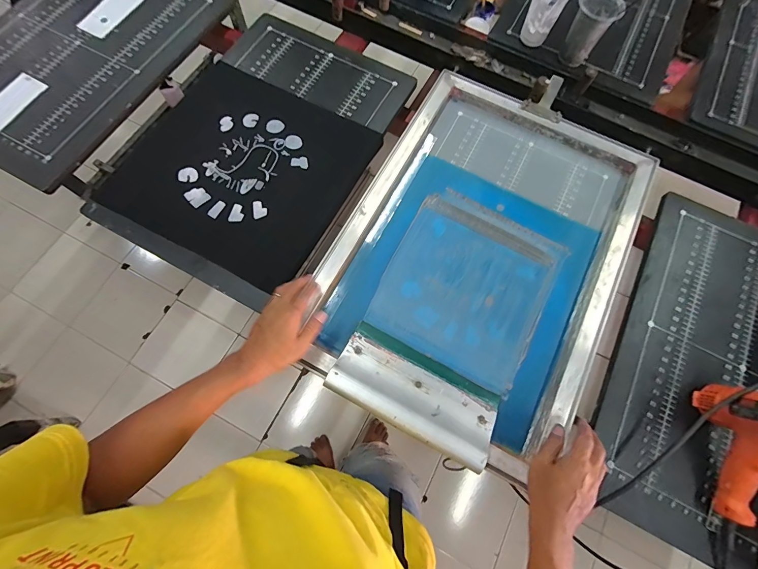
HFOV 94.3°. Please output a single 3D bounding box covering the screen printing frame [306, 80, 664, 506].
[{"bbox_3d":[0.193,-0.071,0.644,0.463,0.050,0.647,28,71,8],"label":"screen printing frame"}]

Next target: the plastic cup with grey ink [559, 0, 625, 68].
[{"bbox_3d":[0.441,-0.535,0.750,0.086,0.119,0.083,27,71,7],"label":"plastic cup with grey ink"}]

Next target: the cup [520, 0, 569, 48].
[{"bbox_3d":[0.361,-0.594,0.760,0.084,0.114,0.079,1,70,-2],"label":"cup"}]

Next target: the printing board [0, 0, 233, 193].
[{"bbox_3d":[-0.660,-0.515,0.765,0.433,0.033,0.604,27,71,7],"label":"printing board"}]

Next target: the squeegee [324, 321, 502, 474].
[{"bbox_3d":[0.054,0.160,0.533,0.244,0.030,0.128,27,49,7],"label":"squeegee"}]

